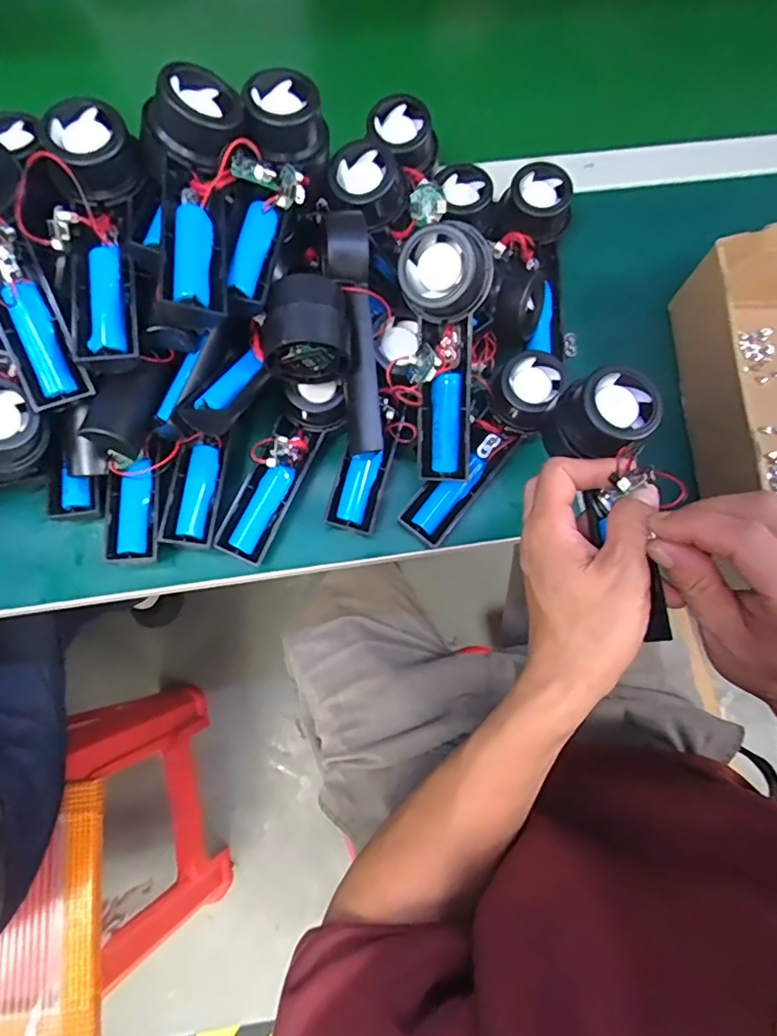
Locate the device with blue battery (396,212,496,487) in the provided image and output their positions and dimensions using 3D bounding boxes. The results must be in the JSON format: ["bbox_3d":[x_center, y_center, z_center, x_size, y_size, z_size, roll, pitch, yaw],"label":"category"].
[{"bbox_3d":[0.040,-0.103,0.358,0.062,0.041,0.159,-3,113,-3],"label":"device with blue battery"}]

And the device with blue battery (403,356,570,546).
[{"bbox_3d":[0.070,-0.052,0.407,0.056,0.038,0.160,38,90,8],"label":"device with blue battery"}]

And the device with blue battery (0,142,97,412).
[{"bbox_3d":[-0.229,-0.148,0.324,0.056,0.046,0.164,-19,109,-7],"label":"device with blue battery"}]

